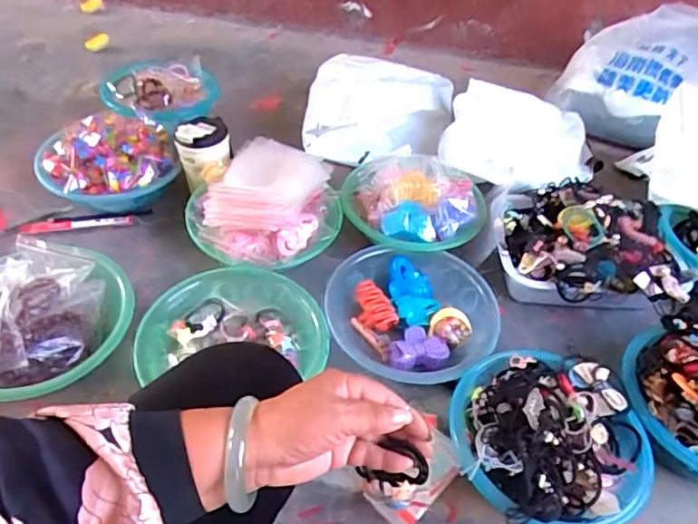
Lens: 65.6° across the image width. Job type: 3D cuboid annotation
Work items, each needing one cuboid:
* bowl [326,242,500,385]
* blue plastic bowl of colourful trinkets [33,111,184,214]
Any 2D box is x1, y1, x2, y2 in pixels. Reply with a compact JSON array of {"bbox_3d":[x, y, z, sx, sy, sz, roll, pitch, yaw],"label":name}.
[{"bbox_3d":[0.087,0.082,0.774,0.223,0.077,0.234,-9,47,-14],"label":"bowl"},{"bbox_3d":[-0.410,-0.162,0.931,0.217,0.120,0.206,33,52,25],"label":"blue plastic bowl of colourful trinkets"}]

